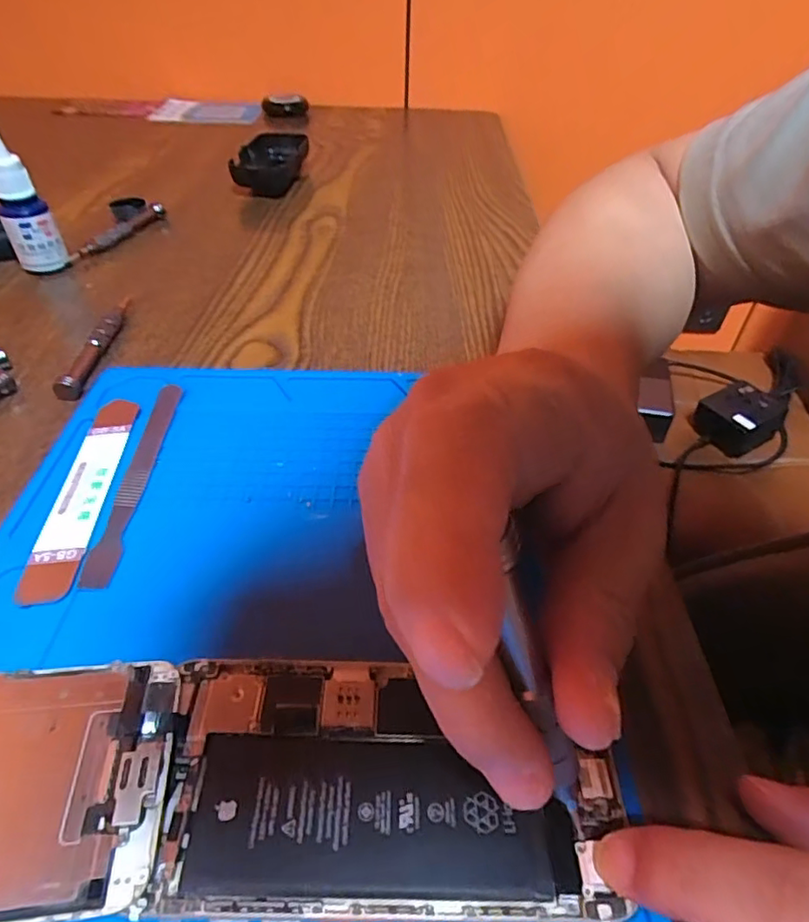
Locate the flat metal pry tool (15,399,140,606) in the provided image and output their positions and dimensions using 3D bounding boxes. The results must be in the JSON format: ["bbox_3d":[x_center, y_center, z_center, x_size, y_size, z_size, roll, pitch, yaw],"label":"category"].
[{"bbox_3d":[-0.137,0.010,0.246,0.021,0.004,0.115,-3,43,-5],"label":"flat metal pry tool"}]

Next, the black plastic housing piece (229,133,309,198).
[{"bbox_3d":[-0.126,-0.277,0.536,0.061,0.029,0.117,-1,43,-2],"label":"black plastic housing piece"}]

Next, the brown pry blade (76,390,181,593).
[{"bbox_3d":[-0.118,0.004,0.253,0.012,0.004,0.120,-1,43,-3],"label":"brown pry blade"}]

